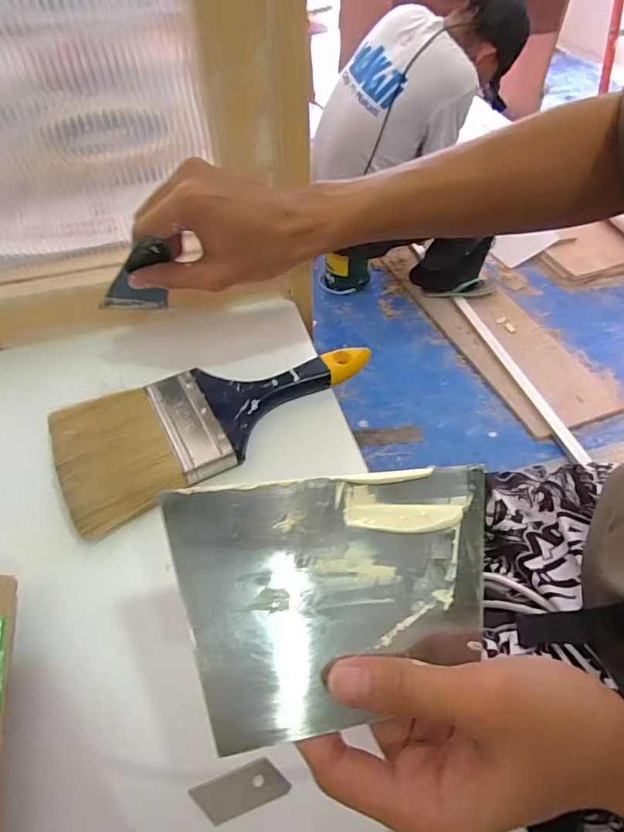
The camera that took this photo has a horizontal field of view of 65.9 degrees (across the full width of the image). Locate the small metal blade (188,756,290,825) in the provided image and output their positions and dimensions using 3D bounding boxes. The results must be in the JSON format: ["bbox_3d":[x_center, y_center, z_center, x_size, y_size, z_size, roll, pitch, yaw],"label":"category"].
[{"bbox_3d":[-0.035,0.181,0.233,0.043,0.004,0.018,-13,41,-13],"label":"small metal blade"}]

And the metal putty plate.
[{"bbox_3d":[0.014,0.074,0.200,0.134,0.004,0.095,-3,82,-15],"label":"metal putty plate"}]

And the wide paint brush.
[{"bbox_3d":[-0.070,-0.005,0.373,0.237,0.035,0.098,-26,54,-20],"label":"wide paint brush"}]

